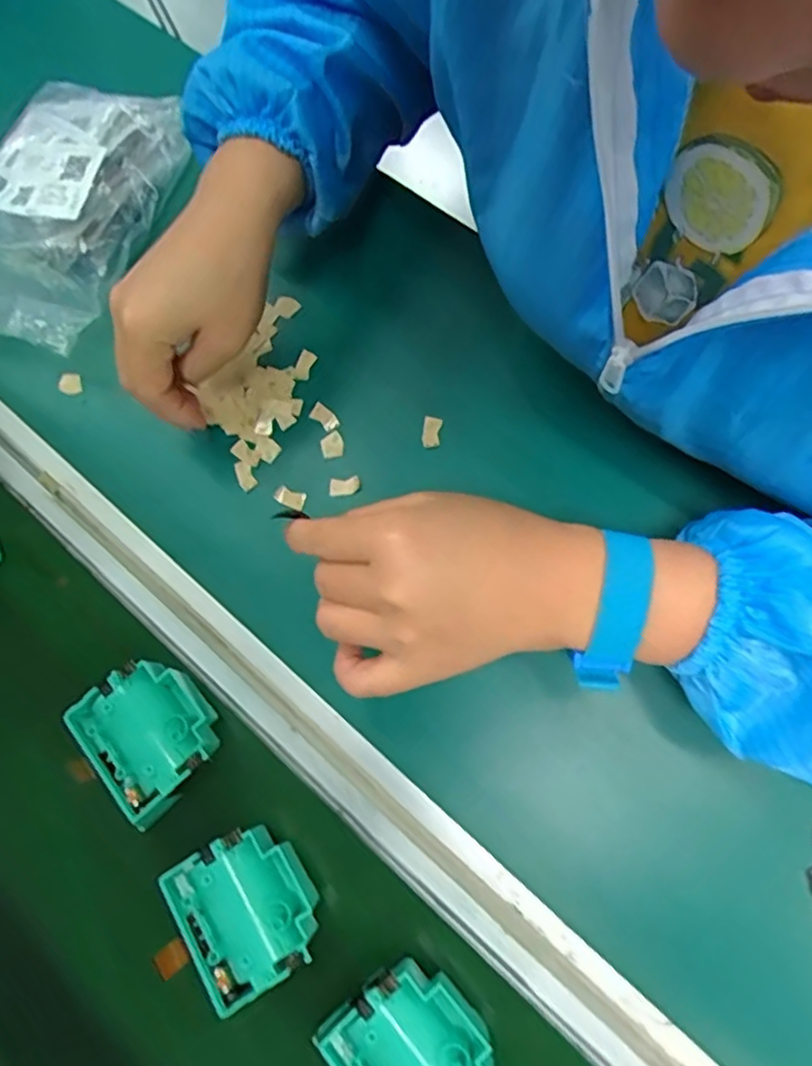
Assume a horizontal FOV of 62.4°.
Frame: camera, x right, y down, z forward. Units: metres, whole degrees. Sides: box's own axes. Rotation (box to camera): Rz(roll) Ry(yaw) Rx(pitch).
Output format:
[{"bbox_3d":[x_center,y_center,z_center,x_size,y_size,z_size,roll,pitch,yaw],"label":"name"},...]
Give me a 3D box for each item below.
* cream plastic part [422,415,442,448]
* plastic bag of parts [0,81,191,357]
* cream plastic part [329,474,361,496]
[{"bbox_3d":[0.016,-0.065,0.426,0.011,0.004,0.021,6,77,3],"label":"cream plastic part"},{"bbox_3d":[-0.232,-0.223,0.445,0.107,0.033,0.207,19,67,-6],"label":"plastic bag of parts"},{"bbox_3d":[-0.039,-0.029,0.423,0.019,0.004,0.012,-6,77,0],"label":"cream plastic part"}]

